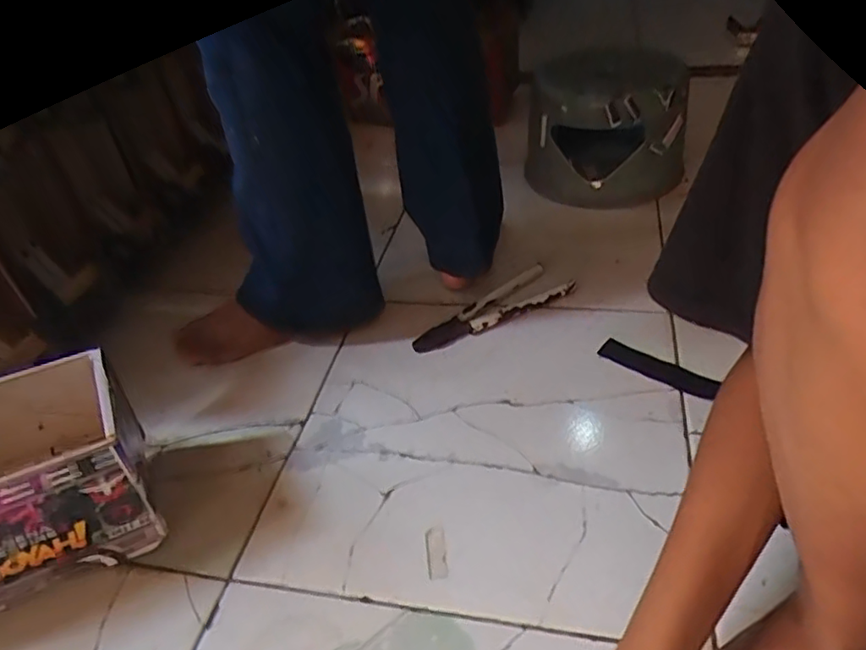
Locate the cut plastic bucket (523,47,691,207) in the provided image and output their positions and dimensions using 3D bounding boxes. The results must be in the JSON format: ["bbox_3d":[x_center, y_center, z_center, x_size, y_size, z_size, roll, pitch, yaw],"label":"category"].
[{"bbox_3d":[0.269,-0.318,0.947,0.233,0.182,0.222,3,42,12],"label":"cut plastic bucket"}]

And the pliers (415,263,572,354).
[{"bbox_3d":[0.080,-0.016,0.759,0.218,0.010,0.068,-30,46,-25],"label":"pliers"}]

